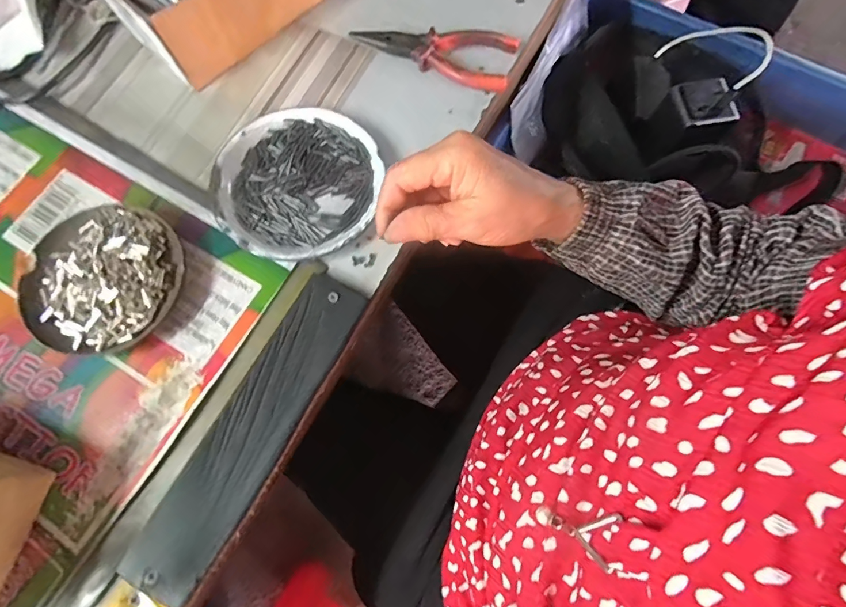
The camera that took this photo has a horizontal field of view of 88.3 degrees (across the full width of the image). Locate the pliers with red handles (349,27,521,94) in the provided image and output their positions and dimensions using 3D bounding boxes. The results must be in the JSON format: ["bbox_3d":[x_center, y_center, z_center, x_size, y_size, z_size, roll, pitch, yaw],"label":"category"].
[{"bbox_3d":[0.011,-0.228,0.388,0.141,0.017,0.051,20,74,6],"label":"pliers with red handles"}]

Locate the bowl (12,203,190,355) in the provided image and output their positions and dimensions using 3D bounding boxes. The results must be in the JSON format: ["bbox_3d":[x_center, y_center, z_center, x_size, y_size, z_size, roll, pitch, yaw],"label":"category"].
[{"bbox_3d":[-0.239,-0.021,0.323,0.113,0.026,0.110,0,73,0],"label":"bowl"}]

